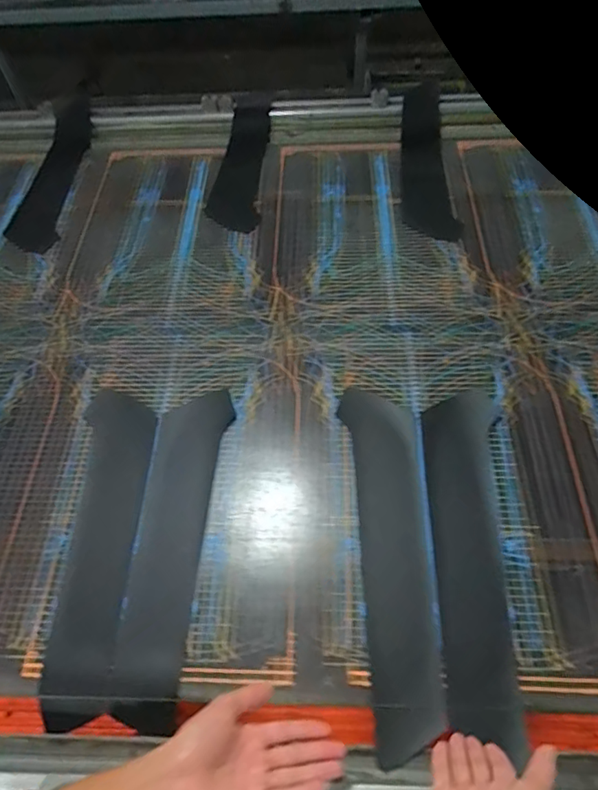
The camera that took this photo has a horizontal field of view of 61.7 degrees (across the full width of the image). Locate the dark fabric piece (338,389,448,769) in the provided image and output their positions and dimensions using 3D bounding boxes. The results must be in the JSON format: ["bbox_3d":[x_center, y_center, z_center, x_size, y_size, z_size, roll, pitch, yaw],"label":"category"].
[{"bbox_3d":[0.123,0.192,0.661,0.097,0.009,0.461,-1,56,2],"label":"dark fabric piece"}]

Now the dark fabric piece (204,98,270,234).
[{"bbox_3d":[-0.137,-0.561,1.191,0.116,0.036,0.535,0,59,3],"label":"dark fabric piece"}]

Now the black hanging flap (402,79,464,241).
[{"bbox_3d":[0.286,-0.535,1.124,0.106,0.055,0.525,3,57,4],"label":"black hanging flap"}]

